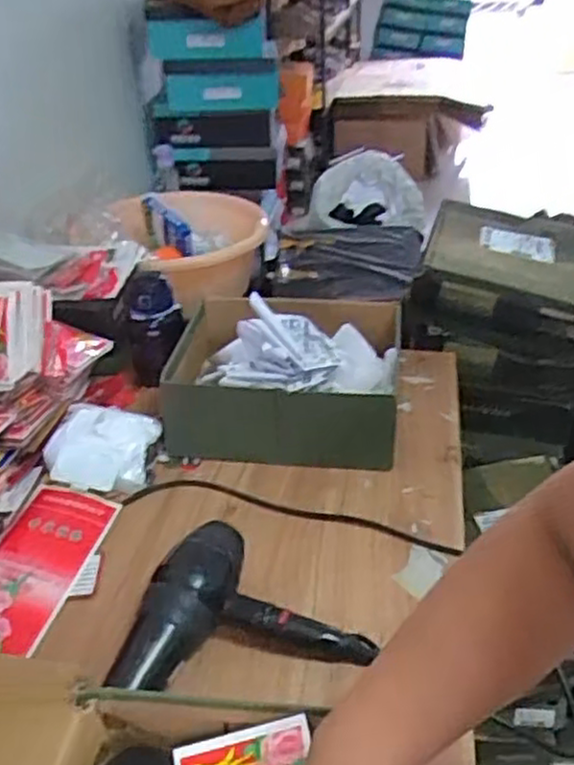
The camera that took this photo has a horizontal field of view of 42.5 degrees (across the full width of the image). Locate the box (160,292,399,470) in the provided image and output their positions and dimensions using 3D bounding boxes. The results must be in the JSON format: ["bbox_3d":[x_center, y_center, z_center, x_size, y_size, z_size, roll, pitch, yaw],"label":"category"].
[{"bbox_3d":[-0.004,-0.031,1.081,0.321,0.191,0.263,2,33,5],"label":"box"}]

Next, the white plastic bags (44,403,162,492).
[{"bbox_3d":[-0.253,0.087,0.999,0.138,0.027,0.117,8,65,0],"label":"white plastic bags"}]

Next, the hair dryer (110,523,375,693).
[{"bbox_3d":[-0.059,0.233,0.782,0.247,0.082,0.163,-8,34,-10],"label":"hair dryer"}]

